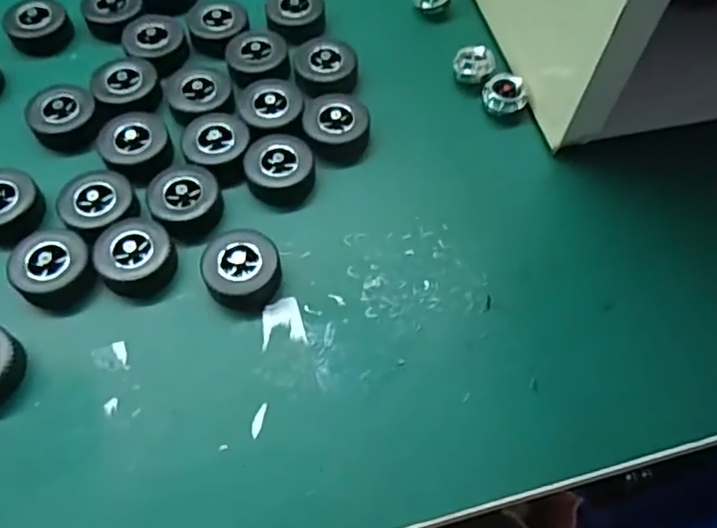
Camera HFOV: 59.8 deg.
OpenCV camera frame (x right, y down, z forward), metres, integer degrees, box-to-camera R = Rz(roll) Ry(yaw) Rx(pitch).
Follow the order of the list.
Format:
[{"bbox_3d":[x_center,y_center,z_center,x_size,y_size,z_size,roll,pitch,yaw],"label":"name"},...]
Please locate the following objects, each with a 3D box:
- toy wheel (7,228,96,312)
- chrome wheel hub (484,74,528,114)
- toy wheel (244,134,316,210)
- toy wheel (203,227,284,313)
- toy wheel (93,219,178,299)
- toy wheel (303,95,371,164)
[{"bbox_3d":[-0.152,0.002,0.313,0.036,0.018,0.039,0,59,0],"label":"toy wheel"},{"bbox_3d":[0.088,-0.100,0.375,0.025,0.019,0.022,17,60,10],"label":"chrome wheel hub"},{"bbox_3d":[-0.043,-0.052,0.348,0.037,0.018,0.038,0,59,0],"label":"toy wheel"},{"bbox_3d":[-0.058,0.003,0.312,0.037,0.018,0.037,0,59,0],"label":"toy wheel"},{"bbox_3d":[-0.113,-0.004,0.317,0.037,0.019,0.034,0,59,0],"label":"toy wheel"},{"bbox_3d":[-0.012,-0.079,0.362,0.037,0.020,0.038,0,59,0],"label":"toy wheel"}]

